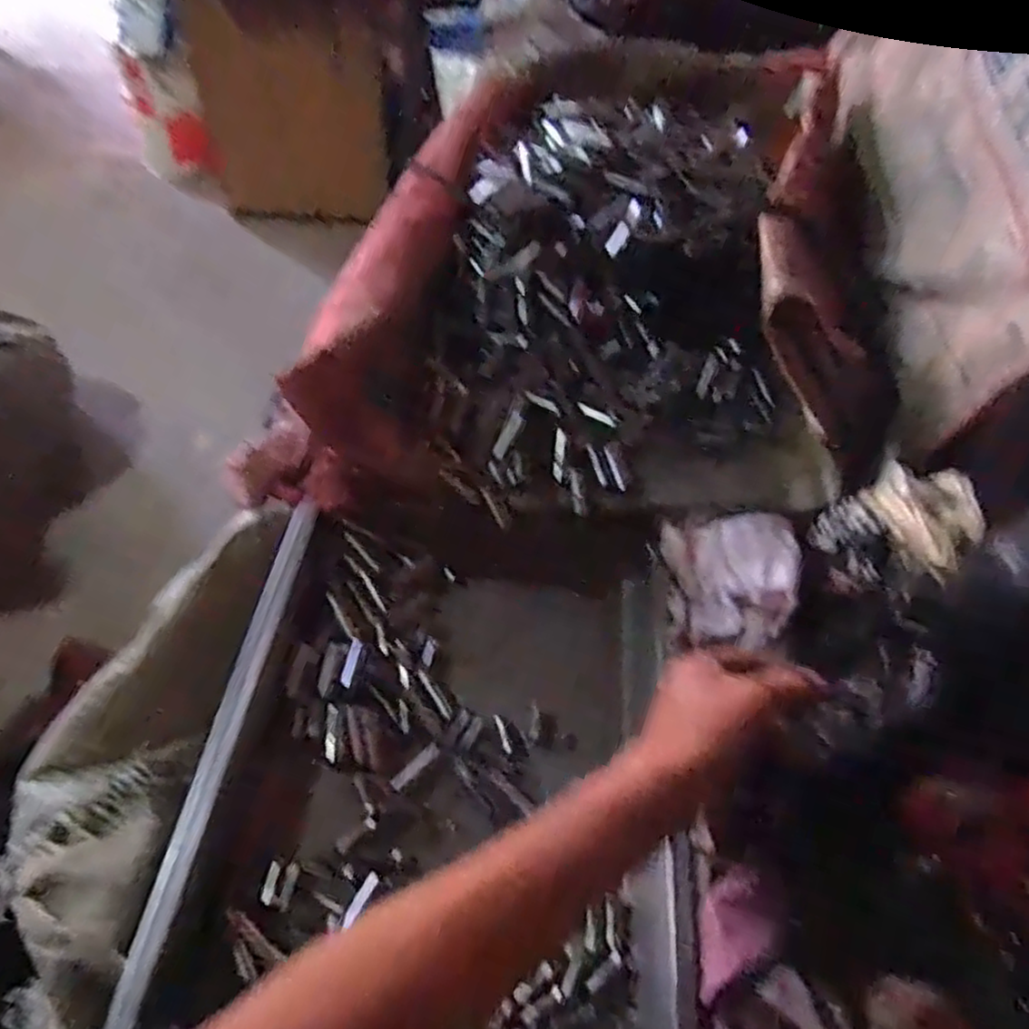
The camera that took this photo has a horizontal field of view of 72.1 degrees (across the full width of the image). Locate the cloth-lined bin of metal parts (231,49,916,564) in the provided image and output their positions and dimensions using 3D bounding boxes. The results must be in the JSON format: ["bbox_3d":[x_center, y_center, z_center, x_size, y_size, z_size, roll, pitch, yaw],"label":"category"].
[{"bbox_3d":[0.078,-0.215,0.618,0.378,0.173,0.531,10,53,7],"label":"cloth-lined bin of metal parts"}]

